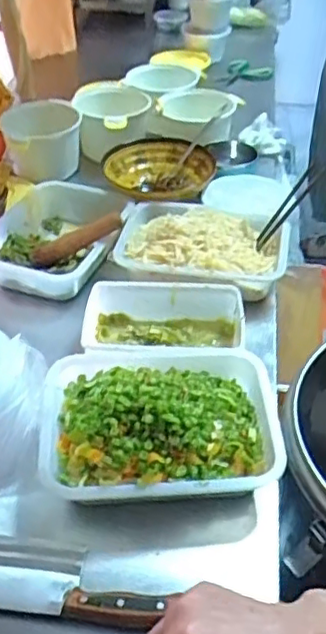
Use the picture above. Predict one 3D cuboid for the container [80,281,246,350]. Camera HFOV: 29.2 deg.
[{"bbox_3d":[0.000,0.022,0.923,0.237,0.070,0.159,0,41,0],"label":"container"}]

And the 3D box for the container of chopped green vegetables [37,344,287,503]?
[{"bbox_3d":[-0.004,0.128,0.762,0.285,0.099,0.211,0,41,0],"label":"container of chopped green vegetables"}]

